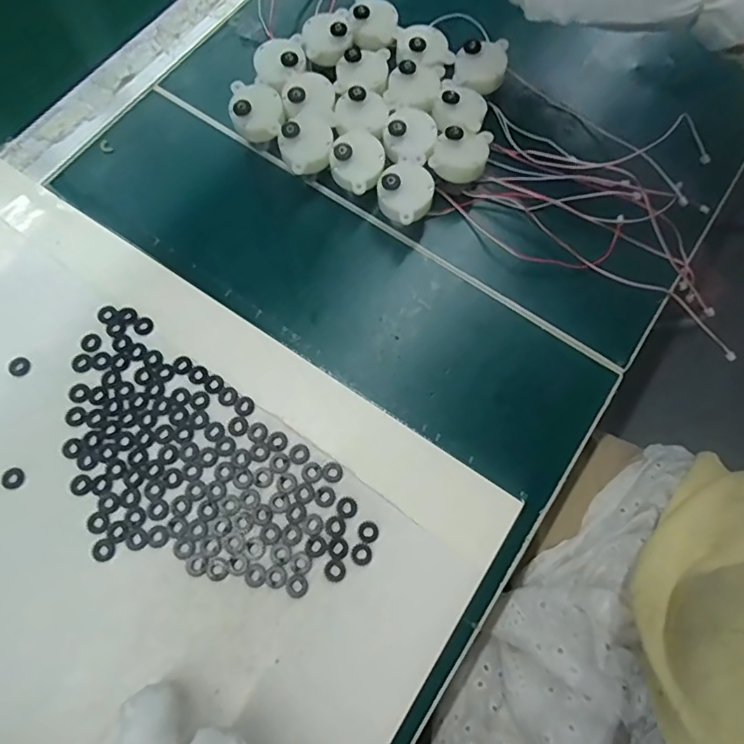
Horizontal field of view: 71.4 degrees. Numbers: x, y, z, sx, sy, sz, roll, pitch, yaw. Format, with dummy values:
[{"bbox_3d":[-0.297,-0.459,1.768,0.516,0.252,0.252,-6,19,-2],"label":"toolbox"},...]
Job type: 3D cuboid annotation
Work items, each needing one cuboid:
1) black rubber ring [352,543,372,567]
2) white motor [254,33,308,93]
[{"bbox_3d":[-0.005,0.089,0.253,0.010,0.004,0.010,-24,74,-9],"label":"black rubber ring"},{"bbox_3d":[-0.057,-0.189,0.329,0.033,0.028,0.036,0,71,-1],"label":"white motor"}]

